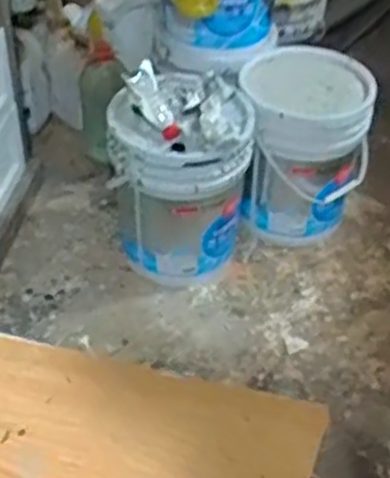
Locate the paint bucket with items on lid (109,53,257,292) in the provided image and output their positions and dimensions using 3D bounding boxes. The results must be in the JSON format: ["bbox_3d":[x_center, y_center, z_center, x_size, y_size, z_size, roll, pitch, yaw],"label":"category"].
[{"bbox_3d":[-0.034,-0.135,1.676,0.301,0.412,0.320,1,43,-1],"label":"paint bucket with items on lid"}]

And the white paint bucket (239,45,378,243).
[{"bbox_3d":[0.250,-0.203,1.771,0.300,0.392,0.286,1,43,-1],"label":"white paint bucket"}]

